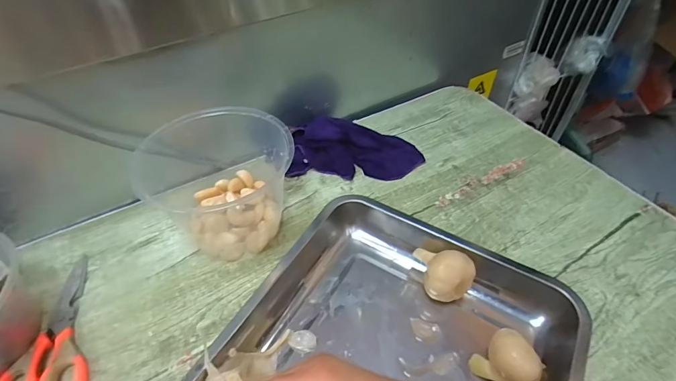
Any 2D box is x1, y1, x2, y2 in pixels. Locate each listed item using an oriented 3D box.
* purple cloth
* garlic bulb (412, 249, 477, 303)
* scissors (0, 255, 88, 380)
[{"bbox_3d":[0.027,-0.068,0.582,0.195,0.047,0.099,0,45,2],"label":"purple cloth"},{"bbox_3d":[0.110,0.094,0.417,0.066,0.057,0.042,24,51,23],"label":"garlic bulb"},{"bbox_3d":[-0.299,0.156,0.393,0.083,0.016,0.204,-14,46,-12],"label":"scissors"}]

